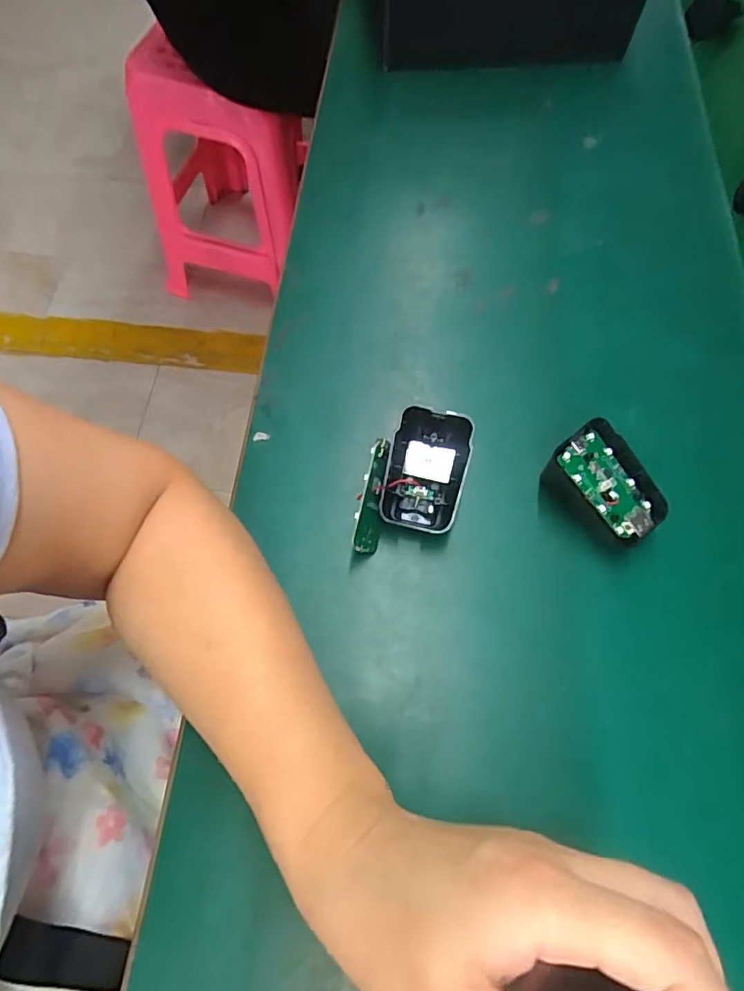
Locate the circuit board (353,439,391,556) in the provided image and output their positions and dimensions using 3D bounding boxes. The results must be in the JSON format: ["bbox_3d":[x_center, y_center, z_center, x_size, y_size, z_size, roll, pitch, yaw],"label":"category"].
[{"bbox_3d":[-0.001,0.002,0.306,0.004,0.026,0.065,8,95,32],"label":"circuit board"}]

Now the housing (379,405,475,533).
[{"bbox_3d":[0.031,-0.014,0.315,0.044,0.020,0.069,12,94,-1],"label":"housing"}]

